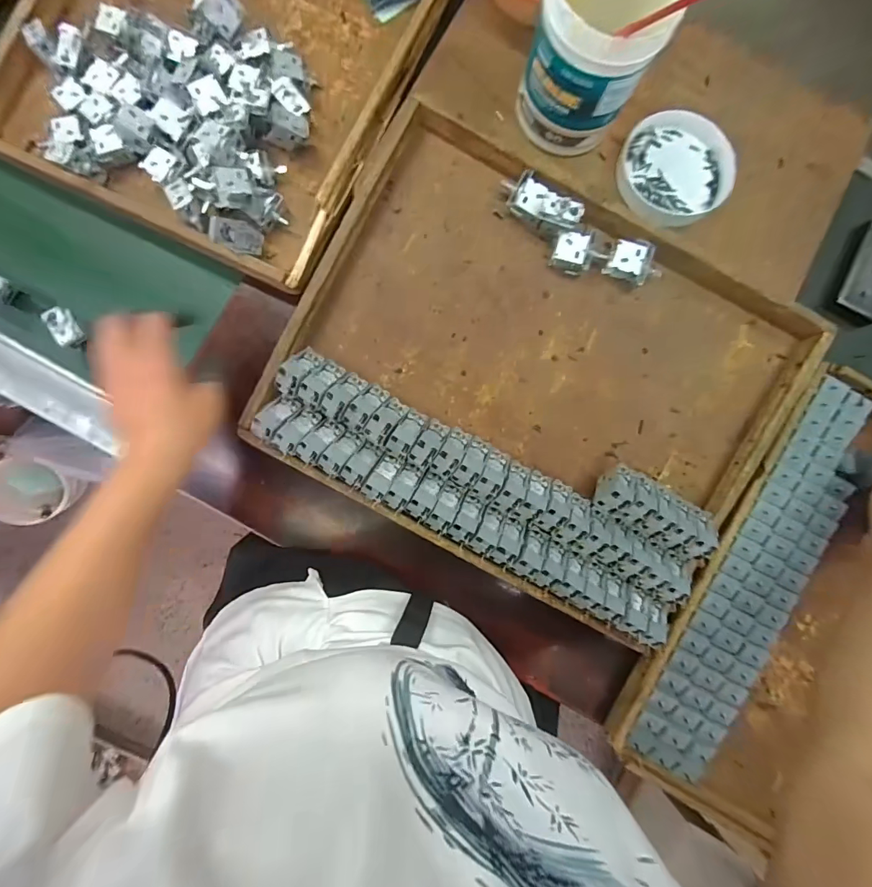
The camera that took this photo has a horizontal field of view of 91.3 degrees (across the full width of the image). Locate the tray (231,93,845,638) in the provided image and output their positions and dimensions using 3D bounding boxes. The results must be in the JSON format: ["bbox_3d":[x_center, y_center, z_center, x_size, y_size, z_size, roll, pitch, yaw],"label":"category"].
[{"bbox_3d":[0.102,-0.062,0.440,0.496,0.049,0.387,26,87,-1],"label":"tray"}]

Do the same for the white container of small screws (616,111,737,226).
[{"bbox_3d":[0.268,-0.311,0.483,0.122,0.020,0.125,0,86,-4],"label":"white container of small screws"}]

